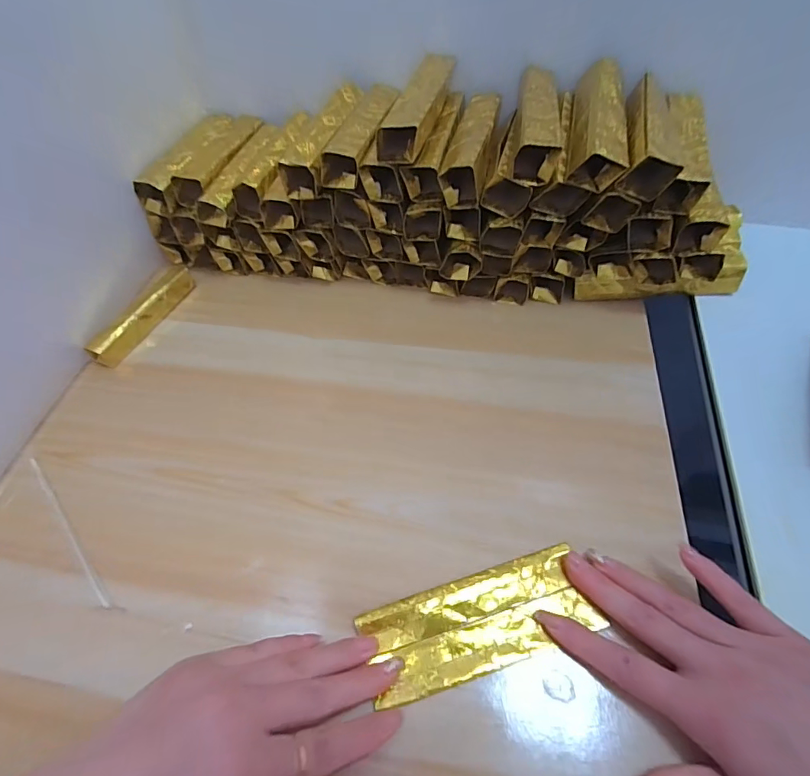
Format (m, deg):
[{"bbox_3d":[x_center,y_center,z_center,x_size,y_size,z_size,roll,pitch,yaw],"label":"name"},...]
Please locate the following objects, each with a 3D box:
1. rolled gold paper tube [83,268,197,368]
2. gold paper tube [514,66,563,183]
[{"bbox_3d":[-0.230,-0.067,0.409,0.017,0.026,0.114,17,55,15],"label":"rolled gold paper tube"},{"bbox_3d":[0.100,-0.199,0.351,0.029,0.033,0.127,7,53,7],"label":"gold paper tube"}]

